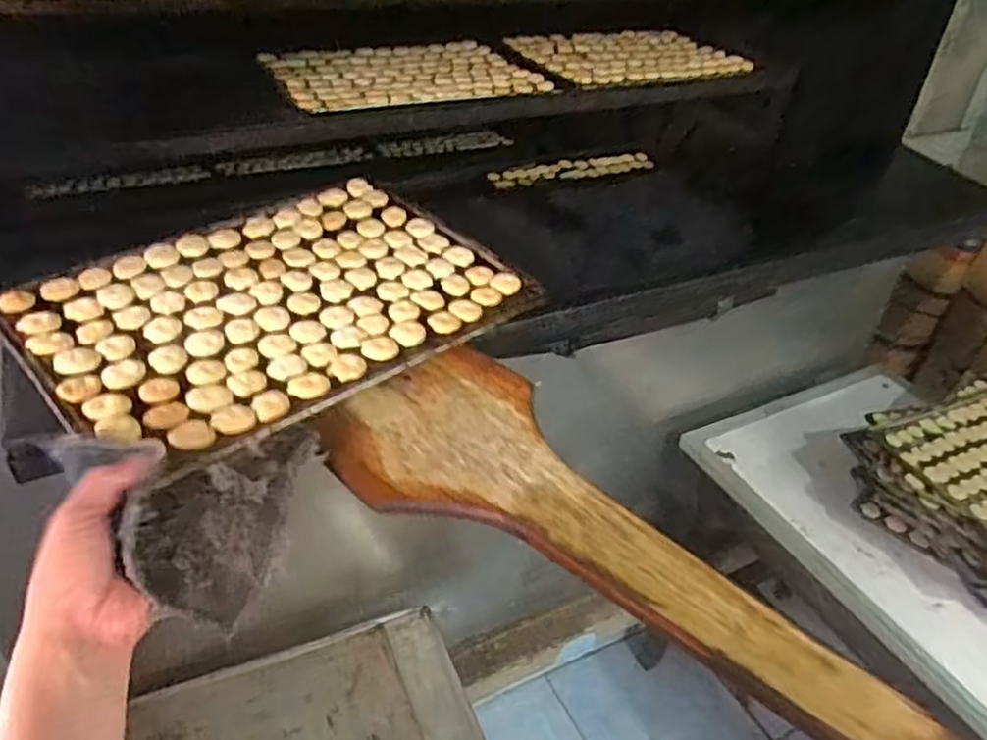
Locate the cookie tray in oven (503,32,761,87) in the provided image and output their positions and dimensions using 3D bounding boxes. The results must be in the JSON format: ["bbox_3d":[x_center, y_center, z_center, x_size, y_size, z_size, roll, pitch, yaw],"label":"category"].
[{"bbox_3d":[0.273,-0.617,1.393,0.439,0.018,0.291,-17,42,-27],"label":"cookie tray in oven"}]

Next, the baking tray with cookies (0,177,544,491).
[{"bbox_3d":[-0.210,-0.078,0.713,0.327,0.024,0.441,33,45,32],"label":"baking tray with cookies"}]

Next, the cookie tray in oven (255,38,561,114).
[{"bbox_3d":[-0.149,-0.511,1.214,0.435,0.012,0.319,-13,40,-23],"label":"cookie tray in oven"}]

